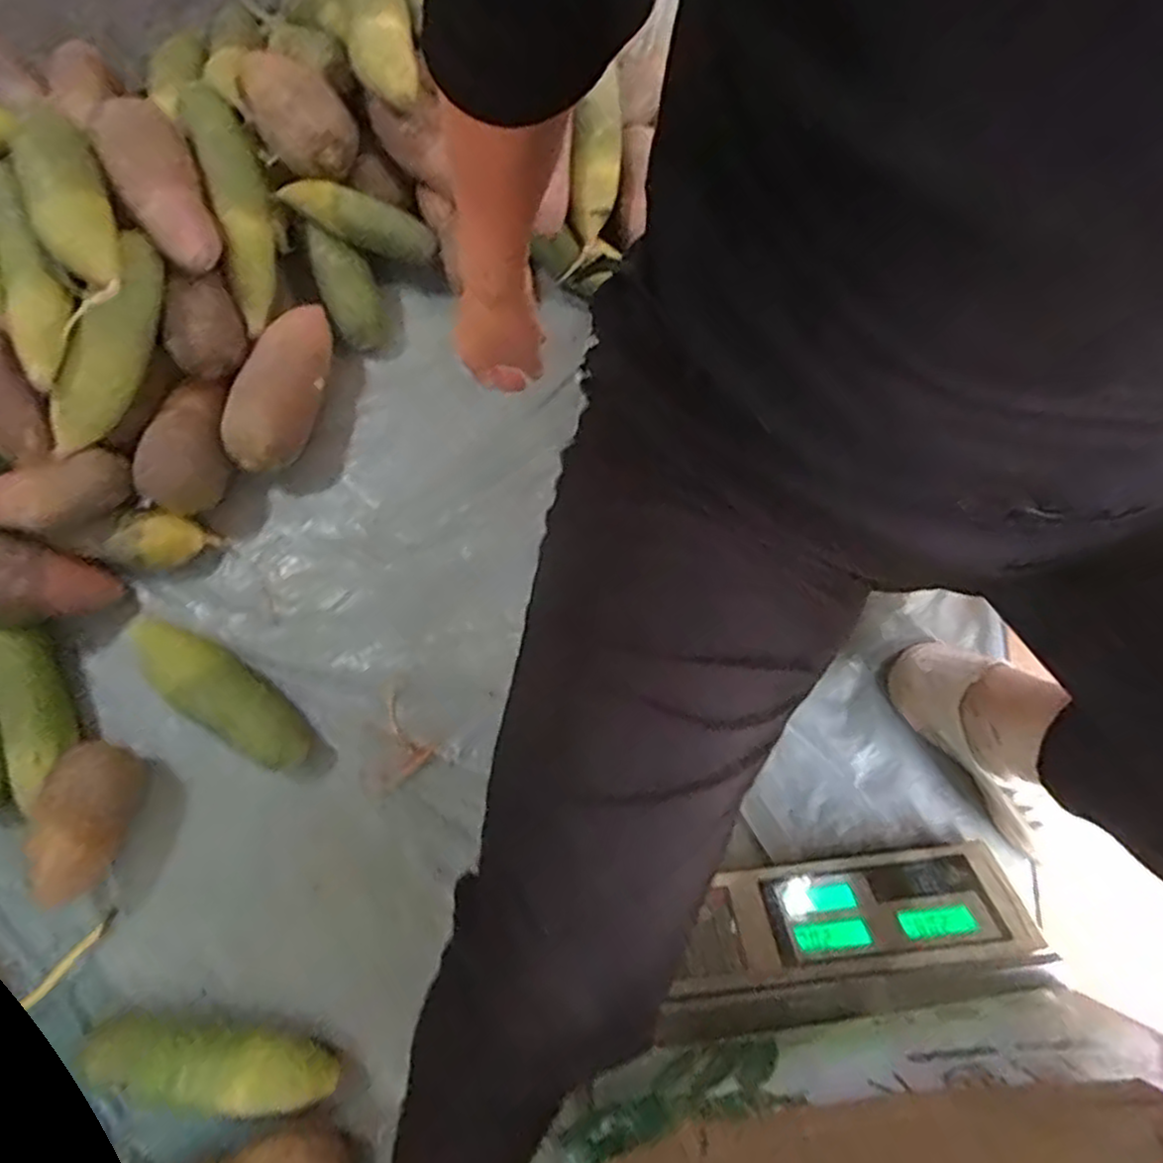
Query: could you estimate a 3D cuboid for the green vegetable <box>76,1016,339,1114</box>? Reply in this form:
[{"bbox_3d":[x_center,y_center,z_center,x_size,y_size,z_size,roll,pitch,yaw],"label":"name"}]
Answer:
[{"bbox_3d":[-0.309,0.401,0.591,0.219,0.046,0.055,3,78,2],"label":"green vegetable"}]

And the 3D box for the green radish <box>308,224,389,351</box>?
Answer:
[{"bbox_3d":[-0.238,-0.299,0.725,0.056,0.045,0.138,-27,99,-4],"label":"green radish"}]

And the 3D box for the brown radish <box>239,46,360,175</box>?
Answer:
[{"bbox_3d":[-0.279,-0.457,0.692,0.074,0.061,0.163,-34,81,-6],"label":"brown radish"}]

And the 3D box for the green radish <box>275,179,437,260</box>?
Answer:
[{"bbox_3d":[-0.222,-0.359,0.712,0.148,0.041,0.039,16,78,-17],"label":"green radish"}]

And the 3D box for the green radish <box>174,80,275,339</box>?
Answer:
[{"bbox_3d":[-0.332,-0.367,0.690,0.059,0.056,0.250,-12,96,-1],"label":"green radish"}]

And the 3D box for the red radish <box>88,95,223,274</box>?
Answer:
[{"bbox_3d":[-0.379,-0.361,0.646,0.059,0.064,0.162,-22,104,-3],"label":"red radish"}]

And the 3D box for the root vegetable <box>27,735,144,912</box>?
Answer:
[{"bbox_3d":[-0.431,0.209,0.623,0.065,0.069,0.133,18,79,5],"label":"root vegetable"}]

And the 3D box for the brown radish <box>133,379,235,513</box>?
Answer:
[{"bbox_3d":[-0.372,-0.127,0.682,0.059,0.053,0.123,14,79,4],"label":"brown radish"}]

